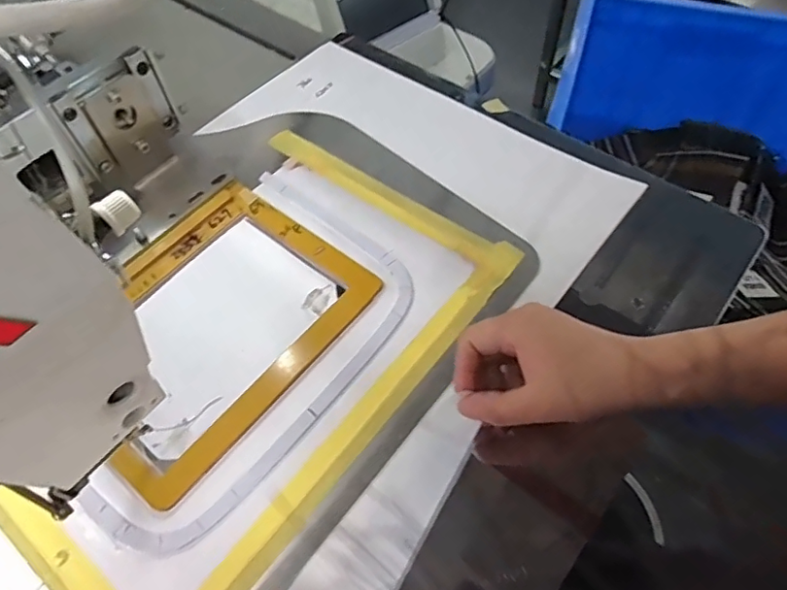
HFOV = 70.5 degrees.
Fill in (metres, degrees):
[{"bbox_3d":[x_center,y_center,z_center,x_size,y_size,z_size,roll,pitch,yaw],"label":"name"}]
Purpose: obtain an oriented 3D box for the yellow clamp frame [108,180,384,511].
[{"bbox_3d":[-0.138,0.020,0.413,0.169,0.012,0.215,34,67,20],"label":"yellow clamp frame"}]

